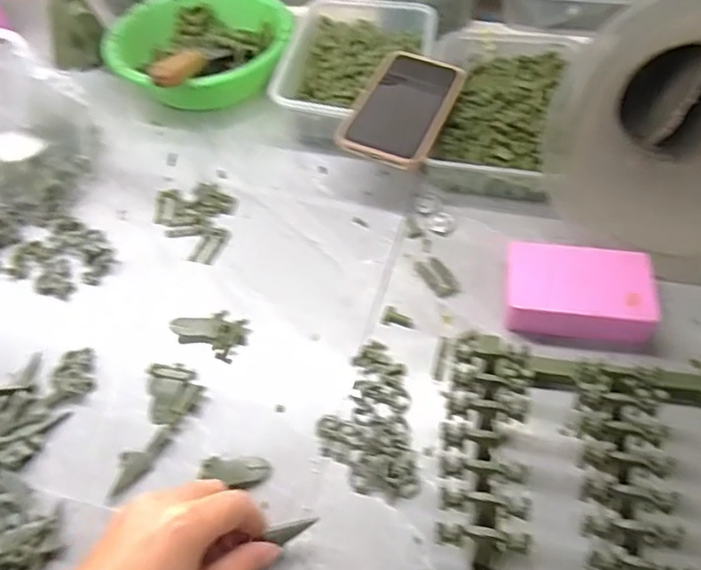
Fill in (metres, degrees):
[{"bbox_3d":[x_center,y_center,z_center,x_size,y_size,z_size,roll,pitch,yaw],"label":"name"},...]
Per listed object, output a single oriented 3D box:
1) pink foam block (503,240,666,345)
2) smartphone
[{"bbox_3d":[0.177,0.009,0.474,0.110,0.033,0.076,3,53,6],"label":"pink foam block"},{"bbox_3d":[0.051,-0.169,0.567,0.081,0.013,0.159,17,55,16],"label":"smartphone"}]

